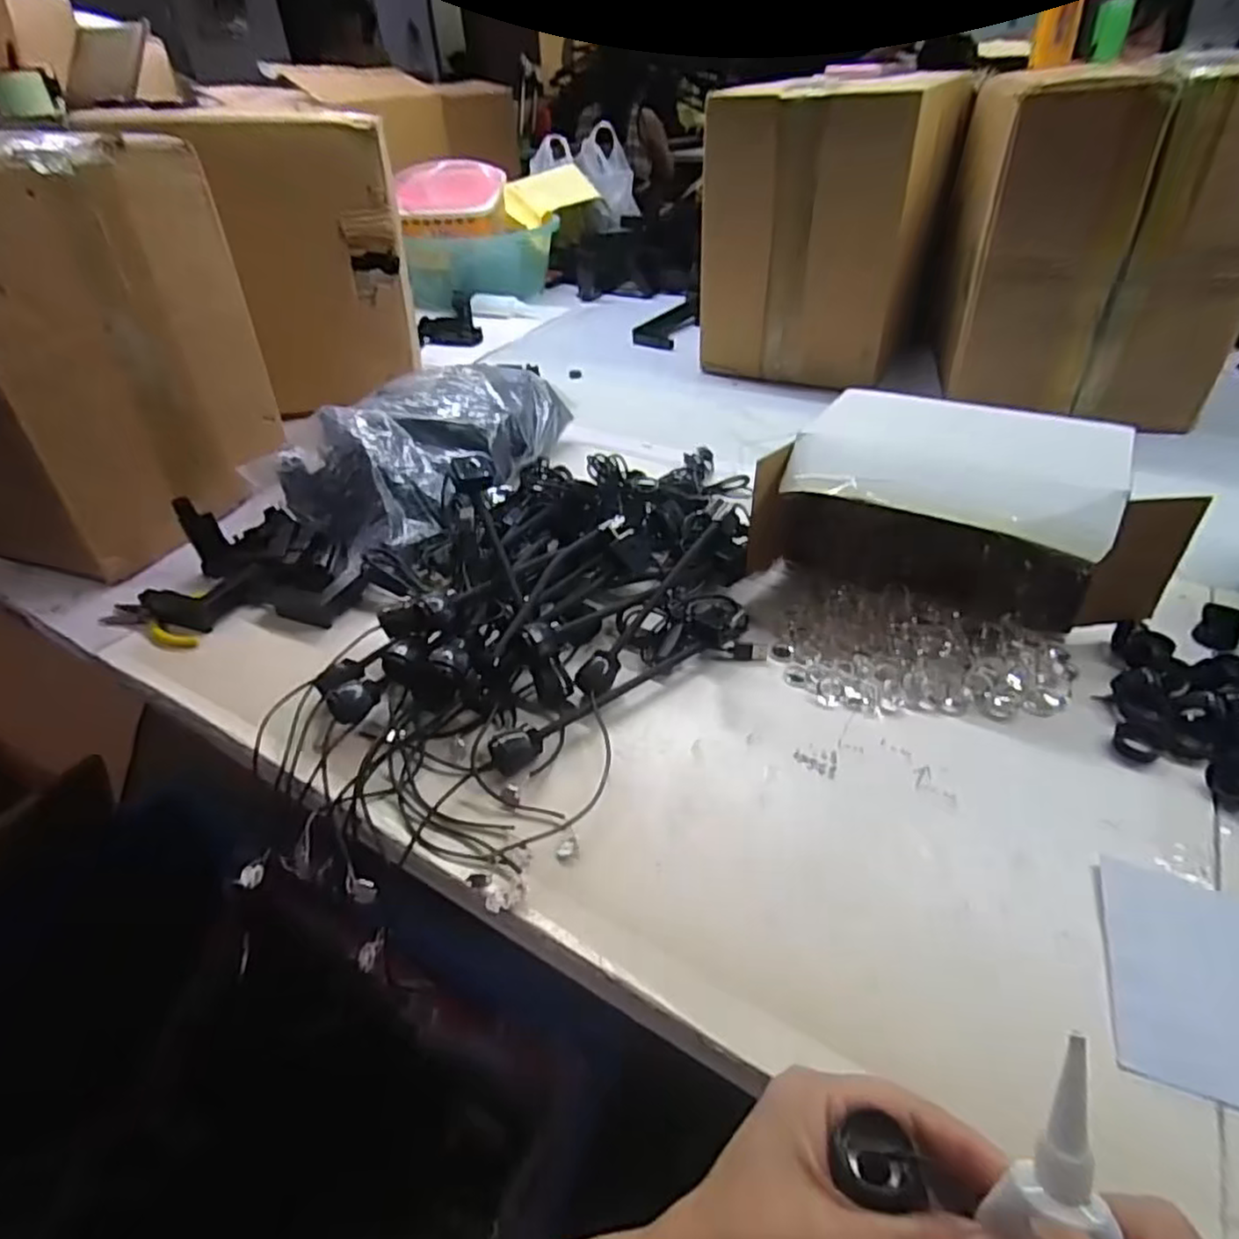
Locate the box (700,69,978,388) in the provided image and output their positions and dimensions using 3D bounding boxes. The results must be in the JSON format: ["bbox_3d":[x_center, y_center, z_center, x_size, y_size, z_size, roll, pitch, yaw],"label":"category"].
[{"bbox_3d":[0.302,-0.548,1.007,0.279,0.356,0.287,20,44,26],"label":"box"}]

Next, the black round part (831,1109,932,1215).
[{"bbox_3d":[0.085,0.178,0.230,0.025,0.013,0.023,4,40,8],"label":"black round part"}]

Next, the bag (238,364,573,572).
[{"bbox_3d":[-0.208,-0.196,0.794,0.200,0.104,0.332,26,47,32],"label":"bag"}]

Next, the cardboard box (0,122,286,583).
[{"bbox_3d":[-0.651,-0.291,0.729,0.437,0.329,0.265,9,40,15],"label":"cardboard box"}]

